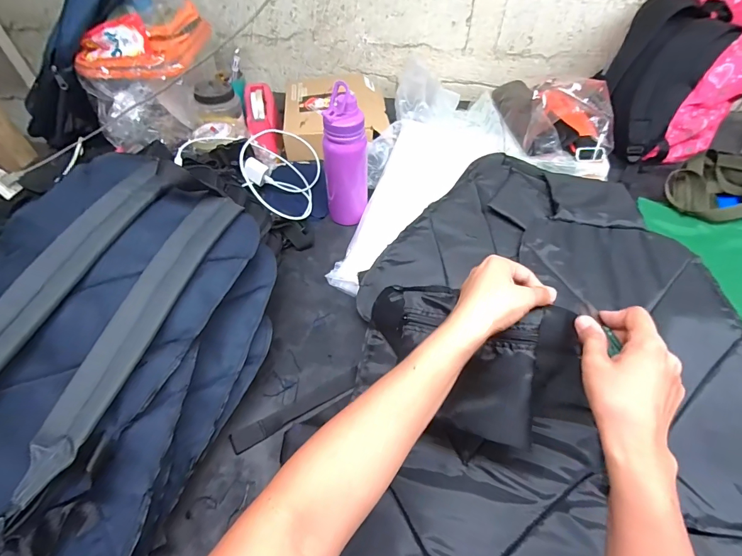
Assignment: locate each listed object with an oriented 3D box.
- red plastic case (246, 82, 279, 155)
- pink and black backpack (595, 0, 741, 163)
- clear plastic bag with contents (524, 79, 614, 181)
[{"bbox_3d":[-0.260,-0.389,0.865,0.072,0.067,0.203,-10,69,-8],"label":"red plastic case"},{"bbox_3d":[0.681,-0.460,0.804,0.262,0.243,0.345,33,58,25],"label":"pink and black backpack"},{"bbox_3d":[0.407,-0.306,0.748,0.194,0.162,0.122,4,50,4],"label":"clear plastic bag with contents"}]

